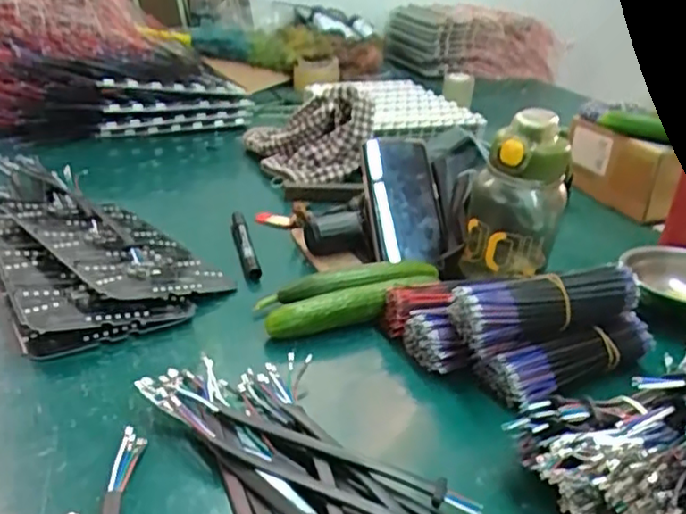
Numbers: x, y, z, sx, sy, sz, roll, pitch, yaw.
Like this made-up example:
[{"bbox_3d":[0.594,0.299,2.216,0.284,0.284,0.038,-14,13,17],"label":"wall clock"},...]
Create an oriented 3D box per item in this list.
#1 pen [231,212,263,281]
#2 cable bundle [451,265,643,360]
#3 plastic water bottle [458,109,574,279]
[{"bbox_3d":[-0.100,-0.013,0.658,0.016,0.020,0.120,-2,27,-17],"label":"pen"},{"bbox_3d":[0.159,0.035,0.505,0.146,0.048,0.054,-7,29,-20],"label":"cable bundle"},{"bbox_3d":[0.166,-0.056,0.607,0.082,0.155,0.076,11,26,10],"label":"plastic water bottle"}]

